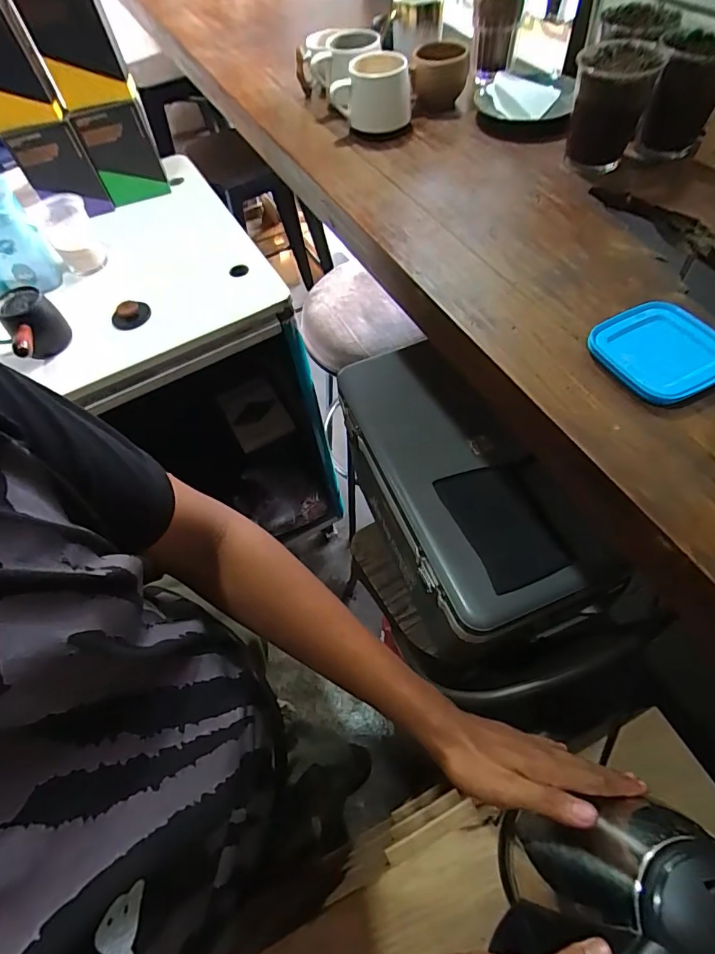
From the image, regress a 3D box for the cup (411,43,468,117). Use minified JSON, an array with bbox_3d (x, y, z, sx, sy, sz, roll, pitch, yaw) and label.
[{"bbox_3d":[0.121,-0.592,0.692,0.078,0.069,0.070,6,61,7],"label":"cup"}]

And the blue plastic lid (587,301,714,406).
[{"bbox_3d":[0.271,-0.112,0.415,0.098,0.015,0.099,-24,62,-10],"label":"blue plastic lid"}]

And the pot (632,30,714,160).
[{"bbox_3d":[0.378,-0.446,0.550,0.072,0.103,0.072,11,61,10],"label":"pot"}]

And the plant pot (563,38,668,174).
[{"bbox_3d":[0.295,-0.435,0.556,0.083,0.109,0.079,24,64,16],"label":"plant pot"}]

